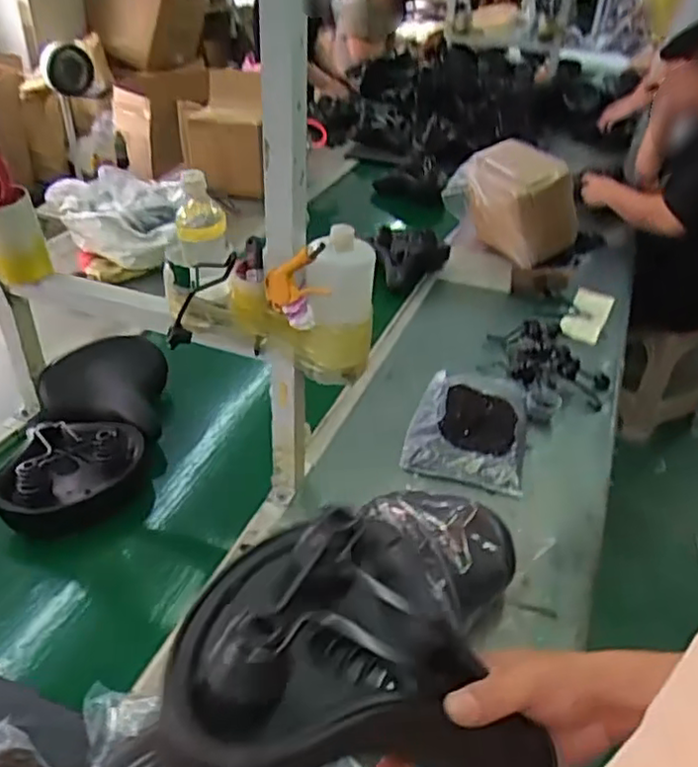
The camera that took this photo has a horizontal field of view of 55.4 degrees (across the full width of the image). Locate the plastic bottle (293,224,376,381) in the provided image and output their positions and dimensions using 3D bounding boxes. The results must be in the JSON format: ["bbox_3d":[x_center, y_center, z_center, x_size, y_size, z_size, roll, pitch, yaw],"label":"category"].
[{"bbox_3d":[-0.019,-0.111,0.957,0.107,0.209,0.116,3,36,0],"label":"plastic bottle"}]

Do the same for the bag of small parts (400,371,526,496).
[{"bbox_3d":[0.230,0.075,1.274,0.206,0.029,0.289,11,37,10],"label":"bag of small parts"}]

